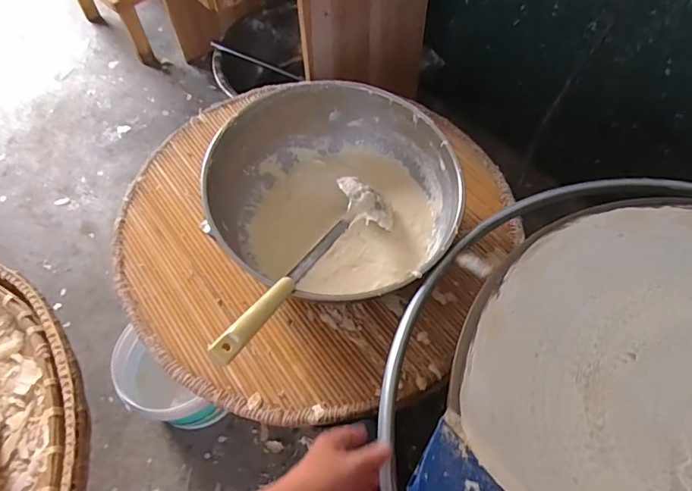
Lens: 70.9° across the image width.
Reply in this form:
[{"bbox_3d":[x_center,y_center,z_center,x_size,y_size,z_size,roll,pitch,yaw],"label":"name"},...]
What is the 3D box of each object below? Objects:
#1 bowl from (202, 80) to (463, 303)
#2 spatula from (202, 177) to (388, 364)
[{"bbox_3d":[-0.006,-0.074,0.717,0.340,0.149,0.319,-1,58,2],"label":"bowl"},{"bbox_3d":[-0.048,0.021,0.618,0.087,0.050,0.345,27,48,18],"label":"spatula"}]

